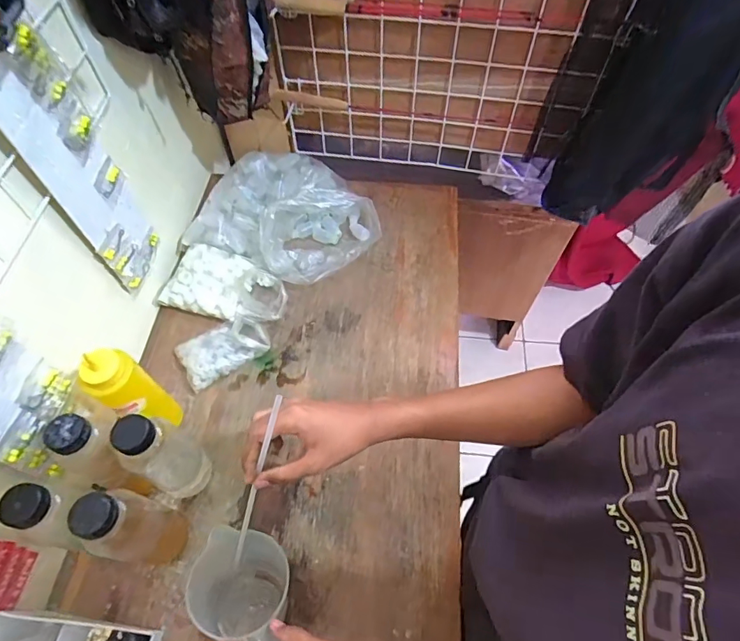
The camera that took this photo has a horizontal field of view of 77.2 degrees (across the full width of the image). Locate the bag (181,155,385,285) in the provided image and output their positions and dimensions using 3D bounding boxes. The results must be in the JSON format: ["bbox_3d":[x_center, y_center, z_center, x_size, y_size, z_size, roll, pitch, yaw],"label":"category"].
[{"bbox_3d":[-0.138,-0.181,0.836,0.292,0.083,0.253,24,62,14],"label":"bag"}]

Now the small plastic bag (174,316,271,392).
[{"bbox_3d":[-0.225,0.042,0.714,0.127,0.033,0.078,-28,62,-15],"label":"small plastic bag"}]

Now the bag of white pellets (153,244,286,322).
[{"bbox_3d":[-0.236,-0.059,0.769,0.197,0.049,0.118,13,60,6],"label":"bag of white pellets"}]

